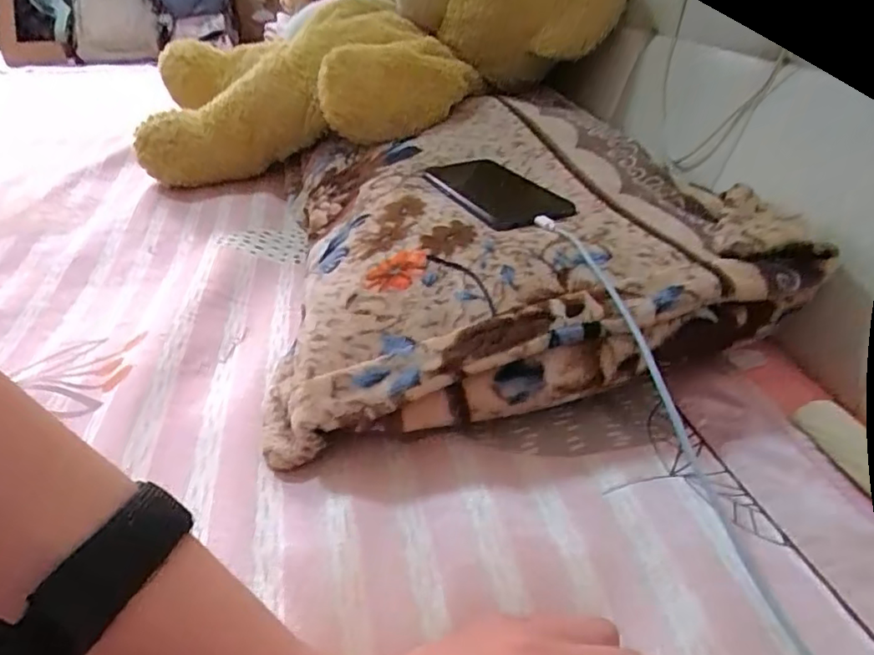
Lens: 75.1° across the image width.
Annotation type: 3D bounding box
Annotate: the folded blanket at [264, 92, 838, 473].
[{"bbox_3d":[0.040,-0.098,0.523,0.348,0.090,0.453,-7,34,-5],"label":"folded blanket"}]

